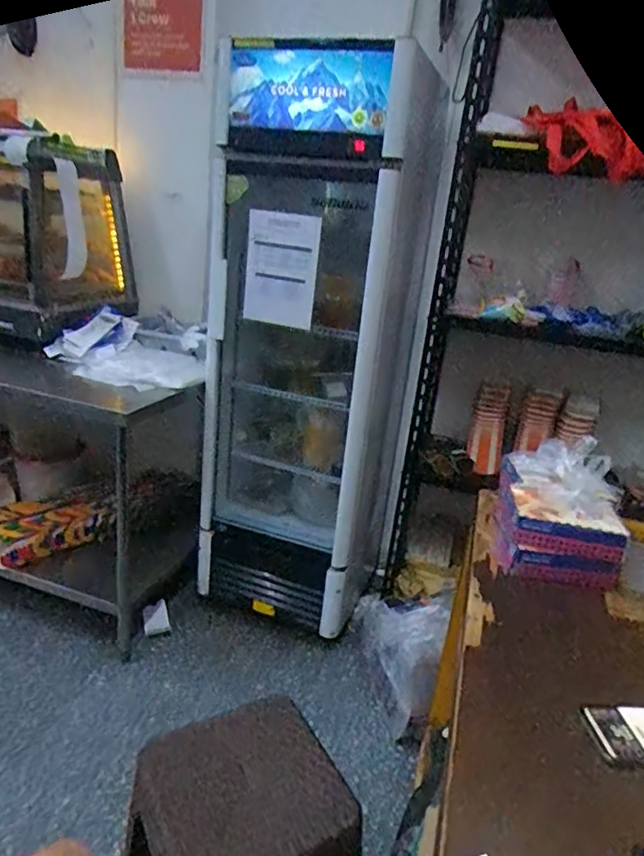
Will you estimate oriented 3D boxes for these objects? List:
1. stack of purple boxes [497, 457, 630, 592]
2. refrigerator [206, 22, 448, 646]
[{"bbox_3d":[0.410,0.160,1.026,0.189,0.116,0.215,9,19,6],"label":"stack of purple boxes"},{"bbox_3d":[-0.014,-0.229,1.873,0.564,1.568,0.658,11,20,14],"label":"refrigerator"}]

